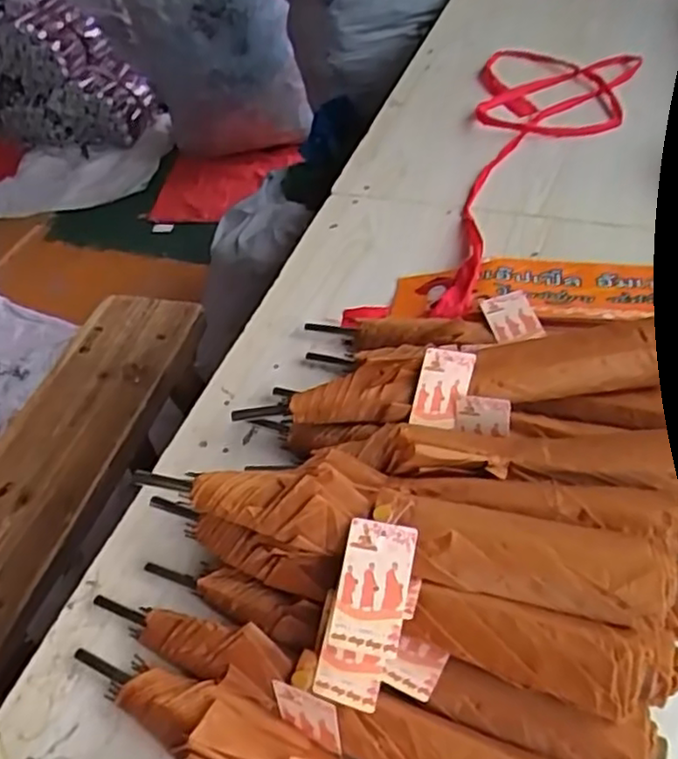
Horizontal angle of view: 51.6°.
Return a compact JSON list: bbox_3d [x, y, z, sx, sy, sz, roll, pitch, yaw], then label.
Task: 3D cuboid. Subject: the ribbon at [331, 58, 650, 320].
[{"bbox_3d":[0.205,-0.250,0.829,0.195,0.025,0.597,15,52,20],"label":"ribbon"}]

